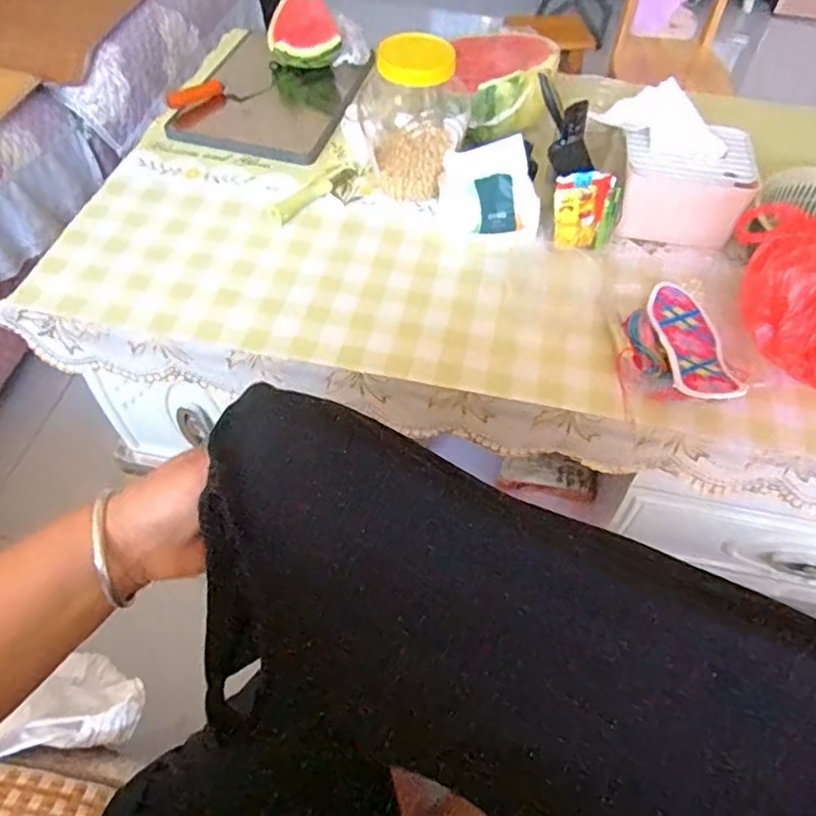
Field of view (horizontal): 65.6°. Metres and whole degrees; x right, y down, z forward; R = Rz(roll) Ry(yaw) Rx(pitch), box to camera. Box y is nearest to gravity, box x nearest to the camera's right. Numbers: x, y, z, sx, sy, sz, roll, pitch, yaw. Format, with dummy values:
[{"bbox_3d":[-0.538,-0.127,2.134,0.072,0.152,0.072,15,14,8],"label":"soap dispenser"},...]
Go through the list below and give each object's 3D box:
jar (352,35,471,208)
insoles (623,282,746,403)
[{"bbox_3d":[0.004,-0.408,0.875,0.150,0.193,0.130,4,55,0],"label":"jar"},{"bbox_3d":[0.308,-0.071,0.725,0.107,0.046,0.233,9,37,4],"label":"insoles"}]

